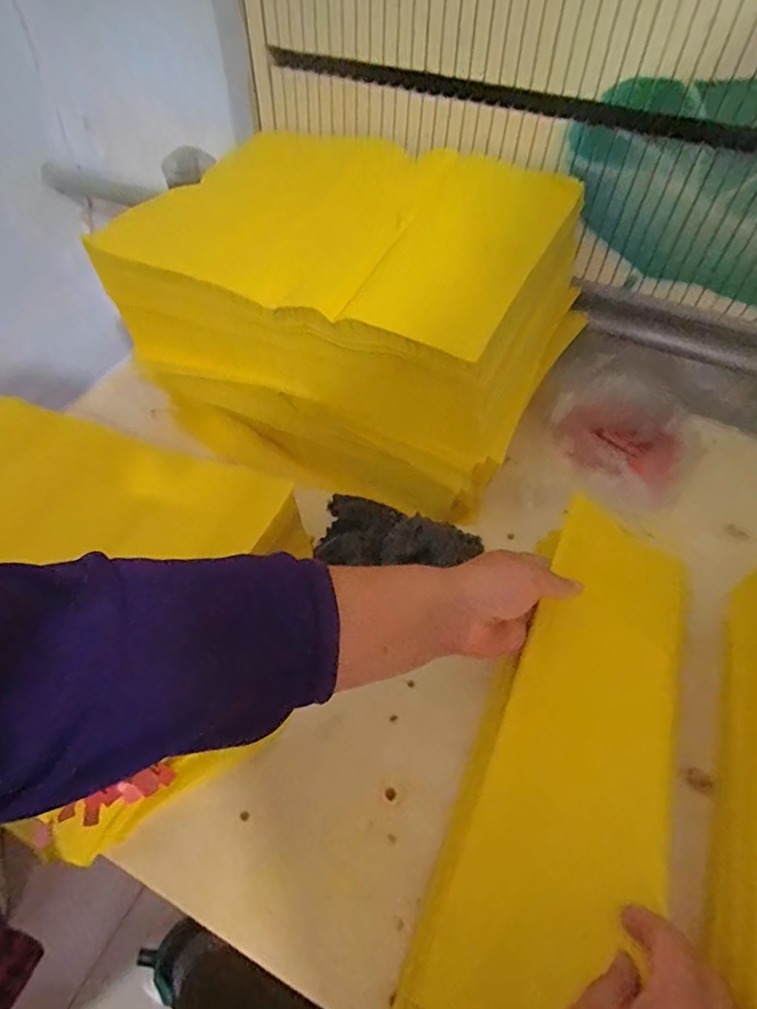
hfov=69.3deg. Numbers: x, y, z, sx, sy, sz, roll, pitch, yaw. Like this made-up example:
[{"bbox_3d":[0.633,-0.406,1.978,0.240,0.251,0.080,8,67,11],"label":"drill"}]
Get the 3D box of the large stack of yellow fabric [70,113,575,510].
[{"bbox_3d":[-0.027,-0.191,0.555,0.382,0.202,0.265,20,54,14],"label":"large stack of yellow fabric"}]

